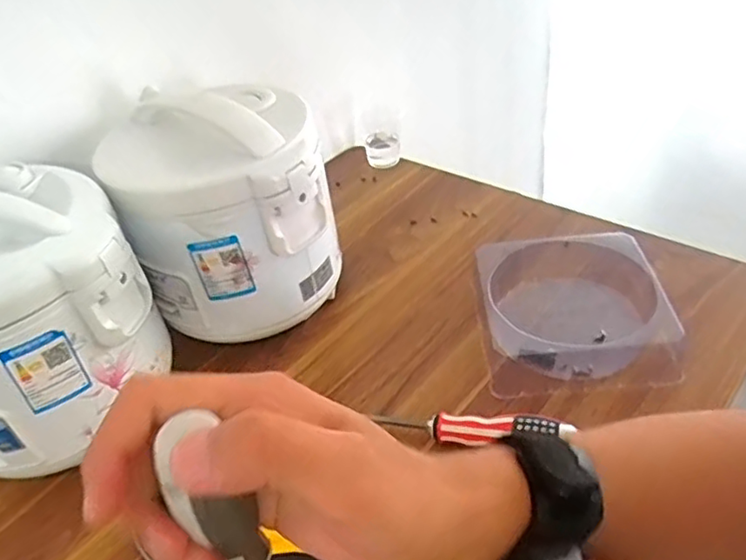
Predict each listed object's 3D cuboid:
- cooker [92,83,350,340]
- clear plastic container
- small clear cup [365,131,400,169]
[{"bbox_3d":[-0.141,-0.060,0.621,0.199,0.223,0.180,-17,41,-14],"label":"cooker"},{"bbox_3d":[0.193,0.021,0.595,0.171,0.056,0.193,-3,40,5],"label":"clear plastic container"},{"bbox_3d":[0.014,-0.193,0.904,0.047,0.034,0.046,-4,40,4],"label":"small clear cup"}]

